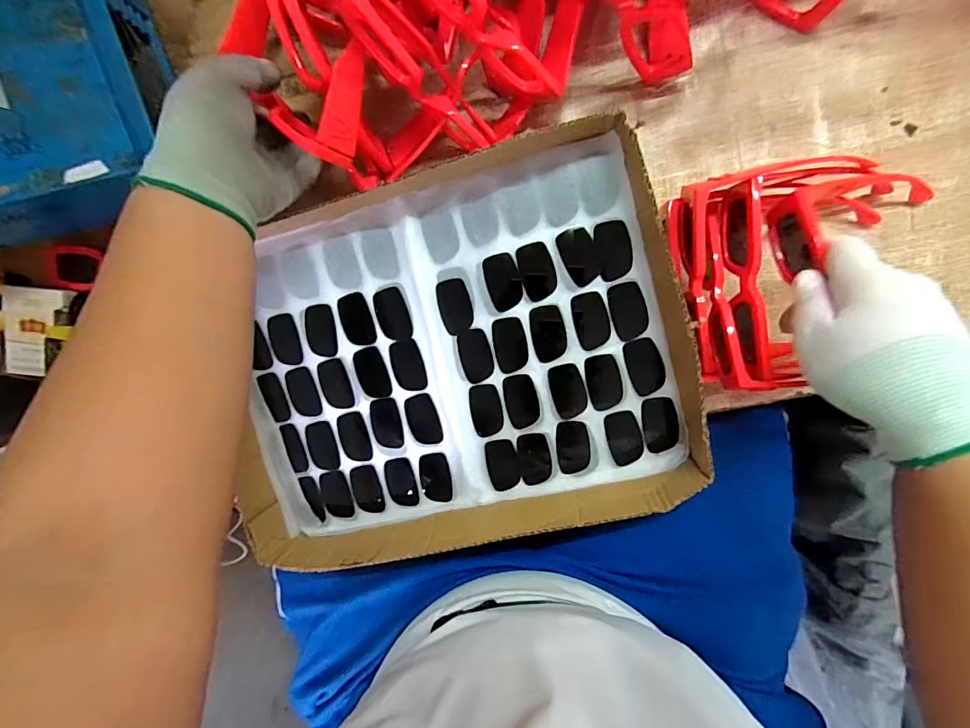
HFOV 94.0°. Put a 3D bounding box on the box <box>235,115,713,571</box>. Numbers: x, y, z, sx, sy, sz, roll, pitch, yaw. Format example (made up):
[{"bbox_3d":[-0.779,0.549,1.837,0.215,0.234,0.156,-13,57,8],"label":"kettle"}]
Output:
[{"bbox_3d":[-0.043,-0.003,0.399,0.407,0.060,0.332,-11,98,8],"label":"box"}]

